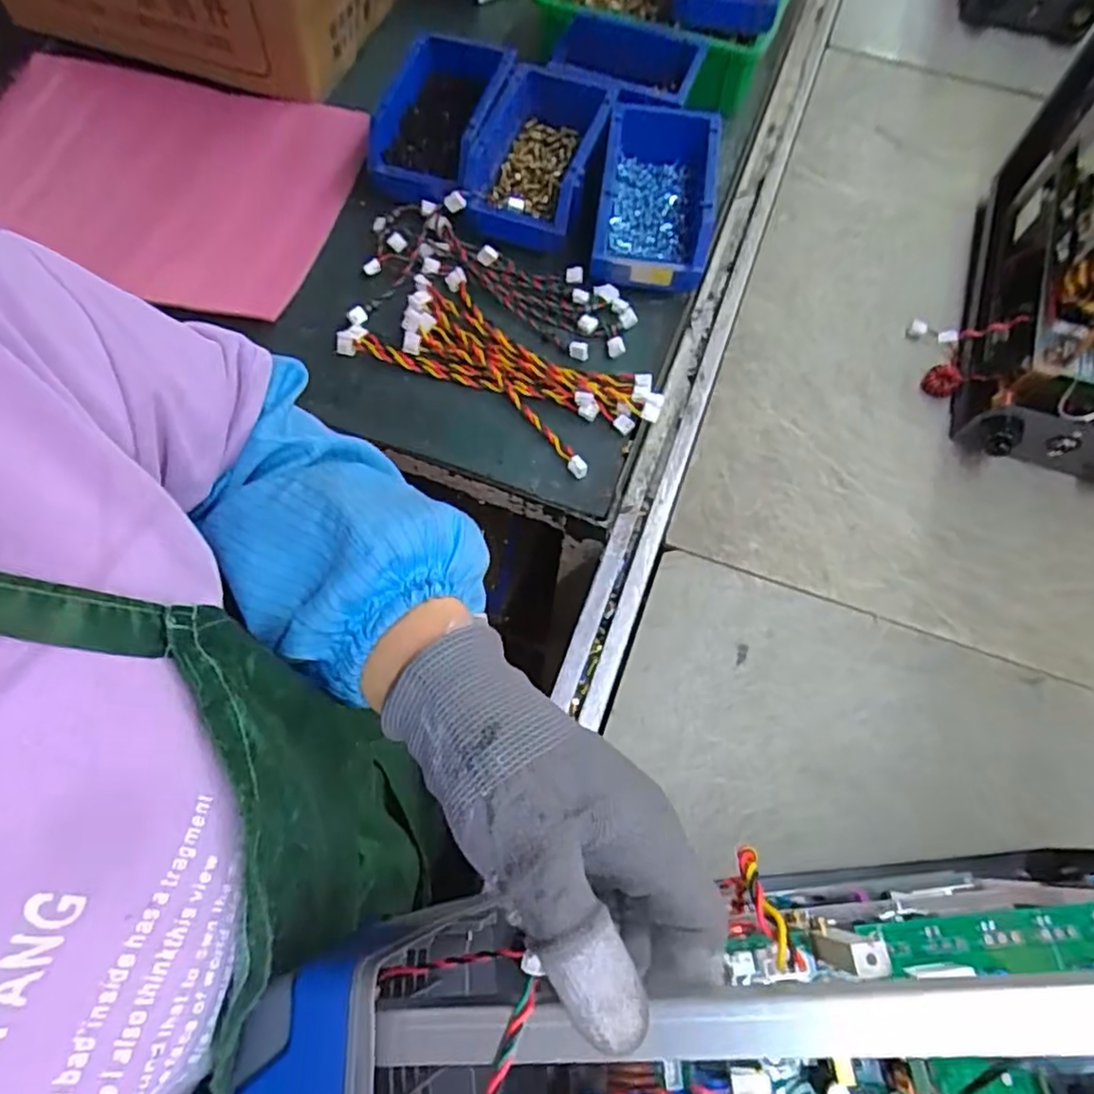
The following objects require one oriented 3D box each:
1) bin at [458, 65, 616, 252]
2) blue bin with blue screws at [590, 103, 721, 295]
[{"bbox_3d":[-0.004,-0.385,0.662,0.119,0.069,0.200,23,68,8],"label":"bin"},{"bbox_3d":[0.103,-0.332,0.633,0.108,0.066,0.185,9,67,2],"label":"blue bin with blue screws"}]

